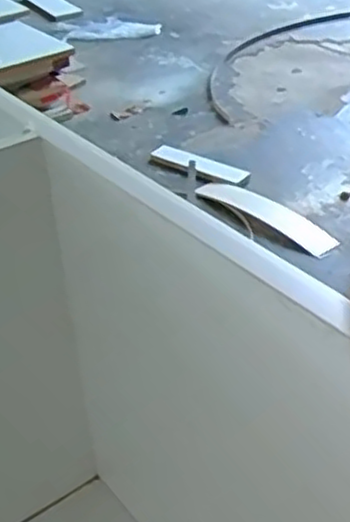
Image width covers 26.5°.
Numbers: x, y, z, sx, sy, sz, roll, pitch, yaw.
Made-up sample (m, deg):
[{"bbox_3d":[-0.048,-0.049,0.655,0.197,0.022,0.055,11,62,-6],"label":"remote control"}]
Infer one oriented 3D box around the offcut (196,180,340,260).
[{"bbox_3d":[0.184,-0.090,1.477,0.084,0.019,0.306,-36,53,-27],"label":"offcut"}]

